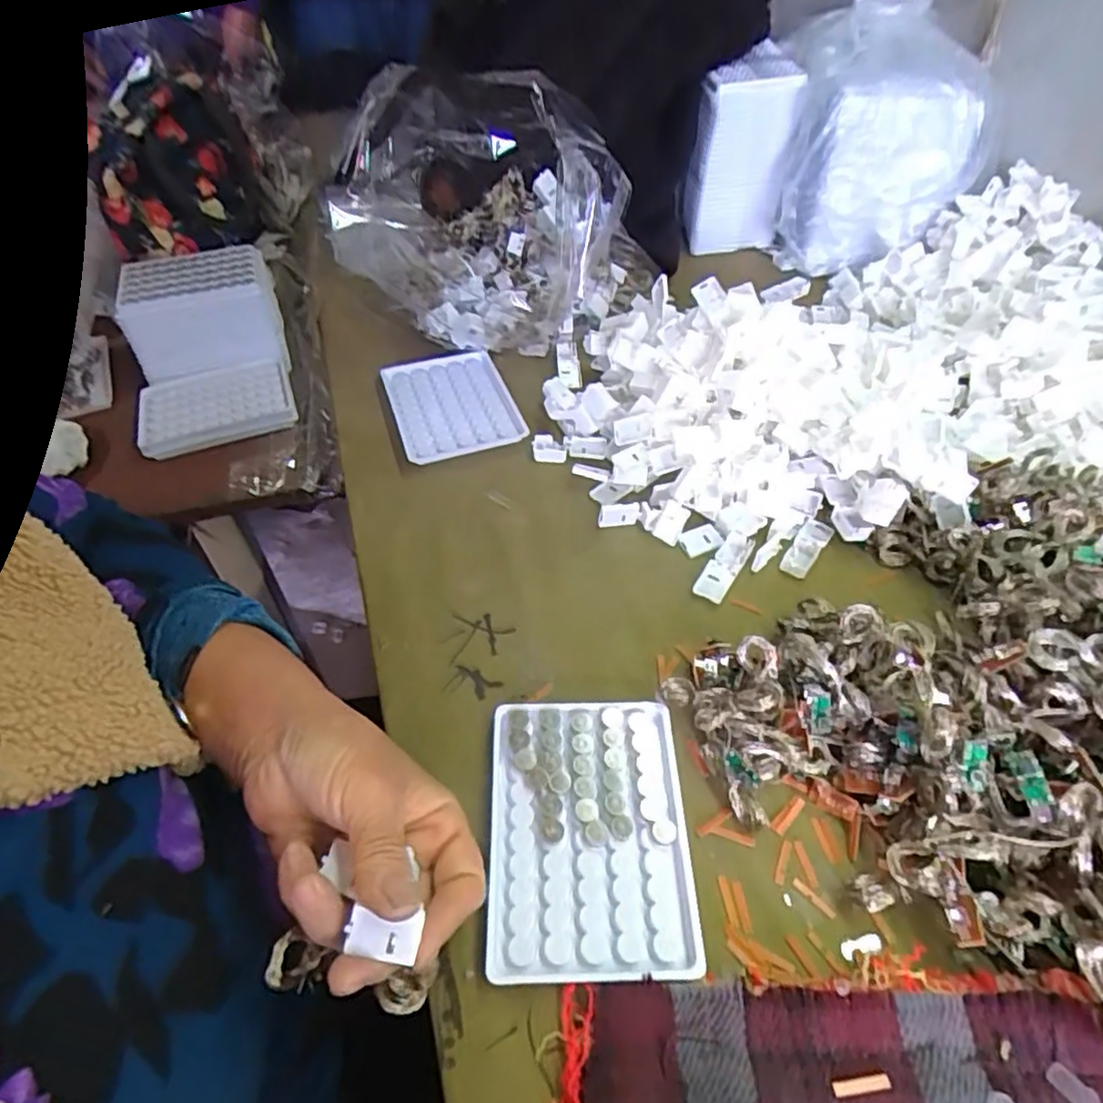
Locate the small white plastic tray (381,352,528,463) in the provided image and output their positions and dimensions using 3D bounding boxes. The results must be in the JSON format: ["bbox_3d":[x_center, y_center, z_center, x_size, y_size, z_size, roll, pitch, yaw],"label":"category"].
[{"bbox_3d":[-0.082,-0.119,0.551,0.094,0.016,0.122,-15,51,-11],"label":"small white plastic tray"}]

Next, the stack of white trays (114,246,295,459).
[{"bbox_3d":[-0.319,-0.189,0.618,0.132,0.081,0.187,-14,50,-11],"label":"stack of white trays"}]

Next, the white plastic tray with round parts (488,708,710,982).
[{"bbox_3d":[0.017,0.135,0.329,0.094,0.013,0.128,-1,49,0],"label":"white plastic tray with round parts"}]

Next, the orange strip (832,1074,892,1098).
[{"bbox_3d":[0.118,0.203,0.256,0.022,0.004,0.005,-5,49,-3],"label":"orange strip"}]

